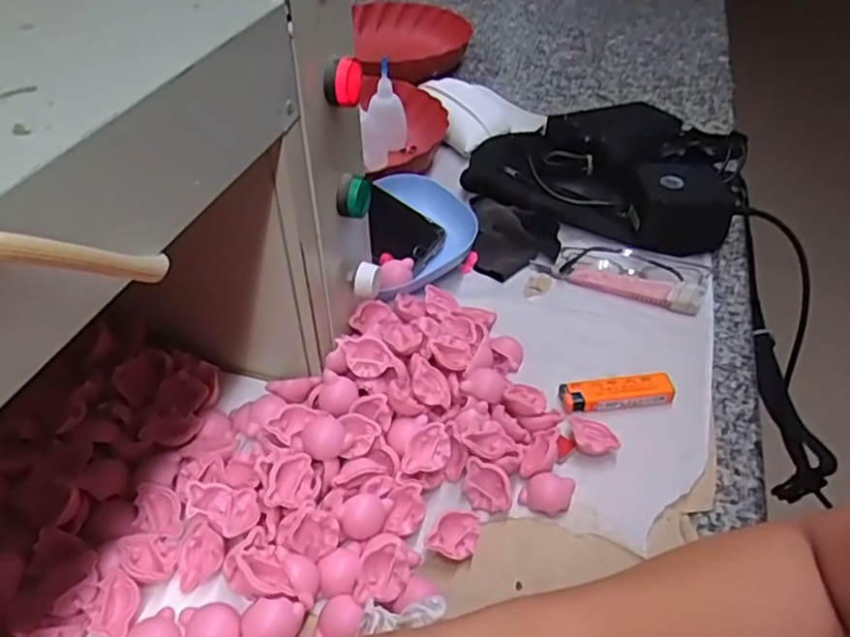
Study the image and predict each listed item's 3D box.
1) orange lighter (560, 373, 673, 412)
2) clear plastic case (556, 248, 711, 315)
[{"bbox_3d":[0.141,0.053,0.493,0.080,0.011,0.023,-4,42,-4],"label":"orange lighter"},{"bbox_3d":[0.183,-0.042,0.597,0.128,0.014,0.061,19,46,20],"label":"clear plastic case"}]

